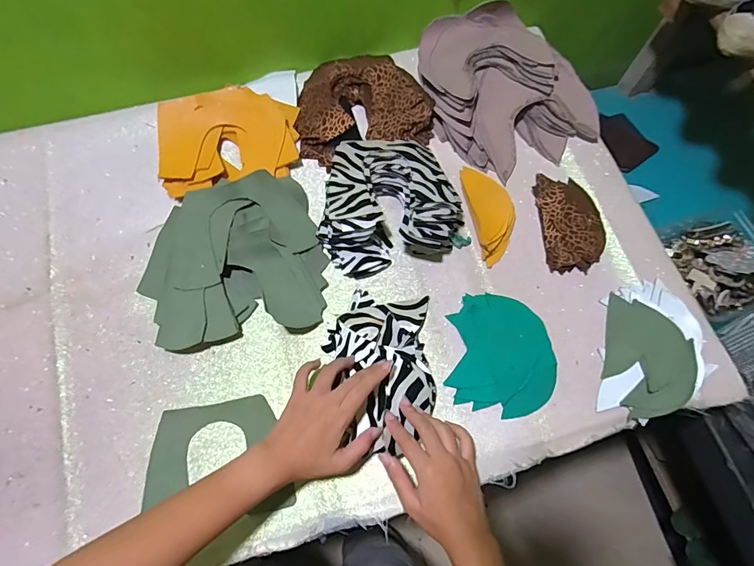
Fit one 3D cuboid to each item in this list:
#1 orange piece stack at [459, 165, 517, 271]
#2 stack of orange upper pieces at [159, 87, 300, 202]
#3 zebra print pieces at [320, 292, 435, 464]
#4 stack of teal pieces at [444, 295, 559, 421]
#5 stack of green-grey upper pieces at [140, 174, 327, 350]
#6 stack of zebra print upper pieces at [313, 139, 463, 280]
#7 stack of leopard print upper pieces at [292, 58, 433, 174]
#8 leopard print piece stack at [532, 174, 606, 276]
[{"bbox_3d":[0.154,-0.097,0.568,0.060,0.029,0.139,-12,71,-6],"label":"orange piece stack"},{"bbox_3d":[-0.208,-0.200,0.594,0.184,0.031,0.147,-7,70,-4],"label":"stack of orange upper pieces"},{"bbox_3d":[0.004,0.097,0.486,0.120,0.032,0.180,0,70,-1],"label":"zebra print pieces"},{"bbox_3d":[0.152,0.084,0.502,0.122,0.029,0.136,8,70,1],"label":"stack of teal pieces"},{"bbox_3d":[-0.180,-0.024,0.522,0.223,0.045,0.200,-18,71,-8],"label":"stack of green-grey upper pieces"},{"bbox_3d":[0.012,-0.113,0.544,0.185,0.046,0.177,-12,71,-6],"label":"stack of zebra print upper pieces"},{"bbox_3d":[-0.024,-0.259,0.618,0.193,0.033,0.157,-14,71,-7],"label":"stack of leopard print upper pieces"},{"bbox_3d":[0.261,-0.083,0.571,0.078,0.015,0.135,-4,69,-4],"label":"leopard print piece stack"}]

